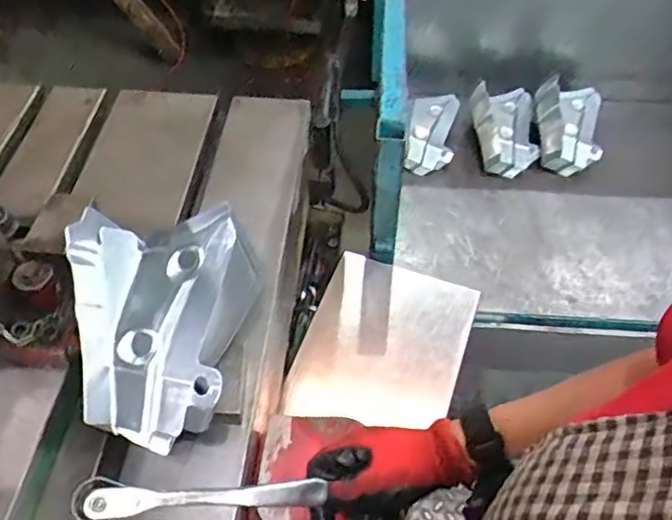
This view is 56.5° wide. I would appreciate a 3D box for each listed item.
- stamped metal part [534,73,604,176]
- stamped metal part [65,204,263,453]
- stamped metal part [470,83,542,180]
[{"bbox_3d":[0.531,-0.320,1.416,0.157,0.109,0.239,8,53,7],"label":"stamped metal part"},{"bbox_3d":[-0.168,0.064,0.613,0.157,0.122,0.228,4,77,0],"label":"stamped metal part"},{"bbox_3d":[0.386,-0.298,1.425,0.140,0.070,0.233,0,67,0],"label":"stamped metal part"}]

